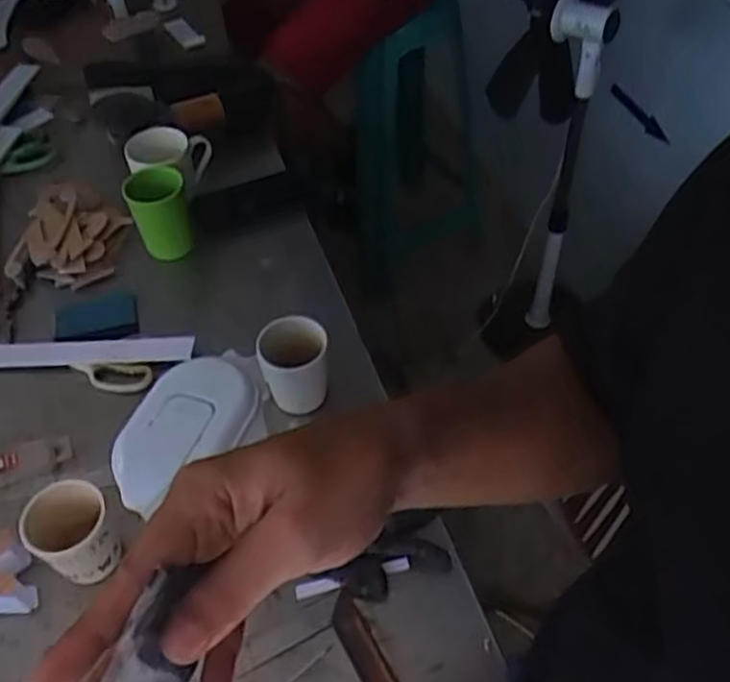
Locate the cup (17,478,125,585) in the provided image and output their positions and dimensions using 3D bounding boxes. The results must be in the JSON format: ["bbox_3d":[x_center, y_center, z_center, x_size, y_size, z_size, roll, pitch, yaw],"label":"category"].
[{"bbox_3d":[-0.270,0.185,0.711,0.070,0.090,0.069,-2,49,3],"label":"cup"}]

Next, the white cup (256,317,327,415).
[{"bbox_3d":[-0.075,0.025,0.817,0.070,0.091,0.074,-1,50,1],"label":"white cup"}]

